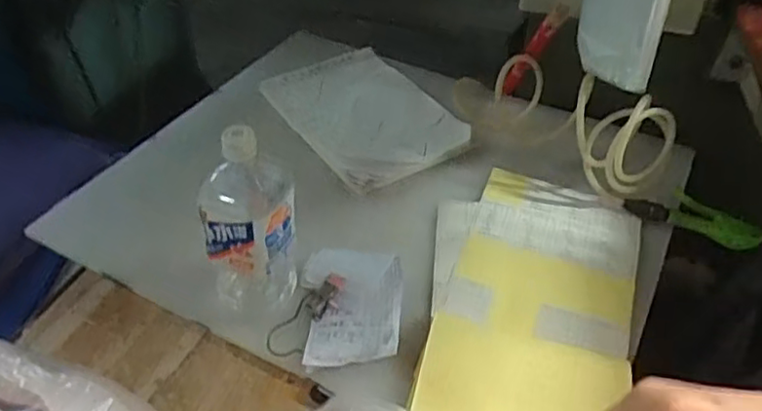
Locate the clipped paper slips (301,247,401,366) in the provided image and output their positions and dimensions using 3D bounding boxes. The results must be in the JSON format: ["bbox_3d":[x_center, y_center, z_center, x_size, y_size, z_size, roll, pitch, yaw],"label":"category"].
[{"bbox_3d":[-0.032,0.105,0.688,0.104,0.021,0.135,-3,59,7],"label":"clipped paper slips"}]

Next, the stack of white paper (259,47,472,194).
[{"bbox_3d":[-0.022,-0.139,0.957,0.215,0.035,0.289,-24,47,-26],"label":"stack of white paper"}]

